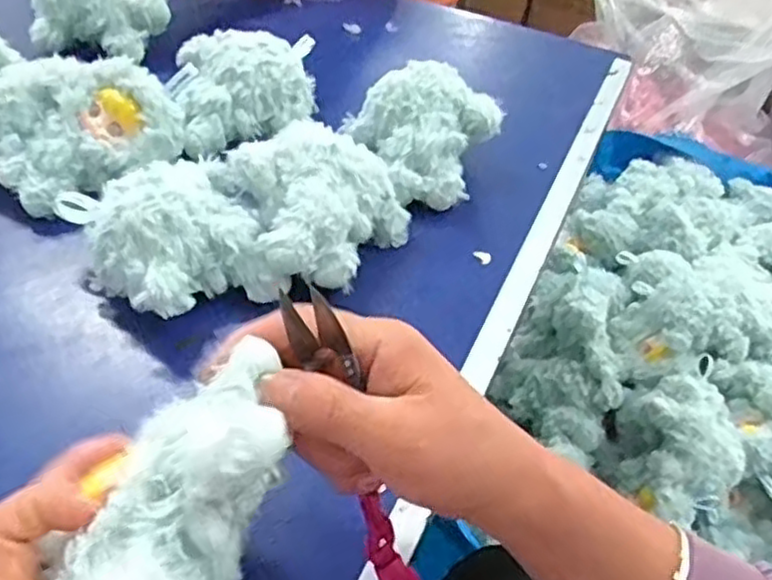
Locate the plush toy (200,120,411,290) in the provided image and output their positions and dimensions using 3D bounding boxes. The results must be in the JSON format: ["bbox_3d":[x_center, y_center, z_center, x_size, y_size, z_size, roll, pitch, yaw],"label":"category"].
[{"bbox_3d":[-0.047,-0.064,0.502,0.112,0.061,0.117,3,46,-3],"label":"plush toy"}]

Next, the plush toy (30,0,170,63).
[{"bbox_3d":[-0.264,-0.276,0.677,0.115,0.068,0.090,9,46,3],"label":"plush toy"}]

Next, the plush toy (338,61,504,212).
[{"bbox_3d":[0.033,-0.128,0.571,0.107,0.055,0.119,-20,52,-23],"label":"plush toy"}]

